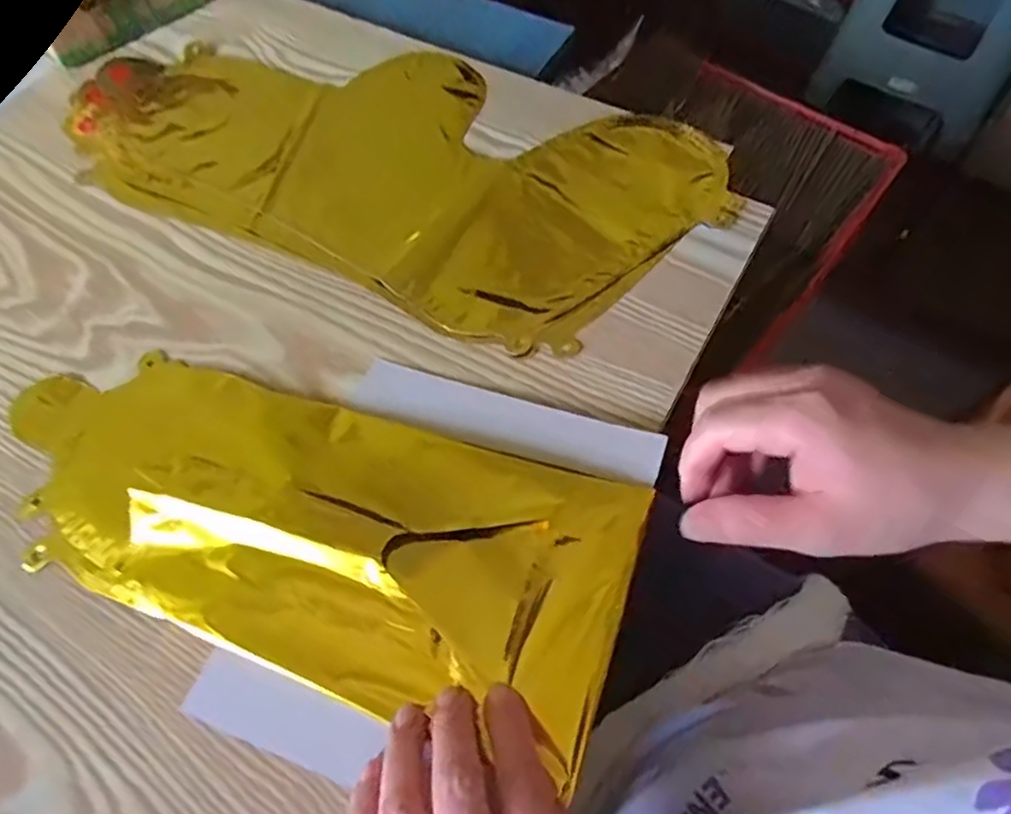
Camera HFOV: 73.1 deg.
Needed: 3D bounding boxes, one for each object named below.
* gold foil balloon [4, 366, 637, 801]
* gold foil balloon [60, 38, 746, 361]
[{"bbox_3d":[-0.101,0.053,0.327,0.319,0.018,0.128,15,62,11],"label":"gold foil balloon"},{"bbox_3d":[-0.089,-0.173,0.457,0.439,0.009,0.207,22,63,14],"label":"gold foil balloon"}]

